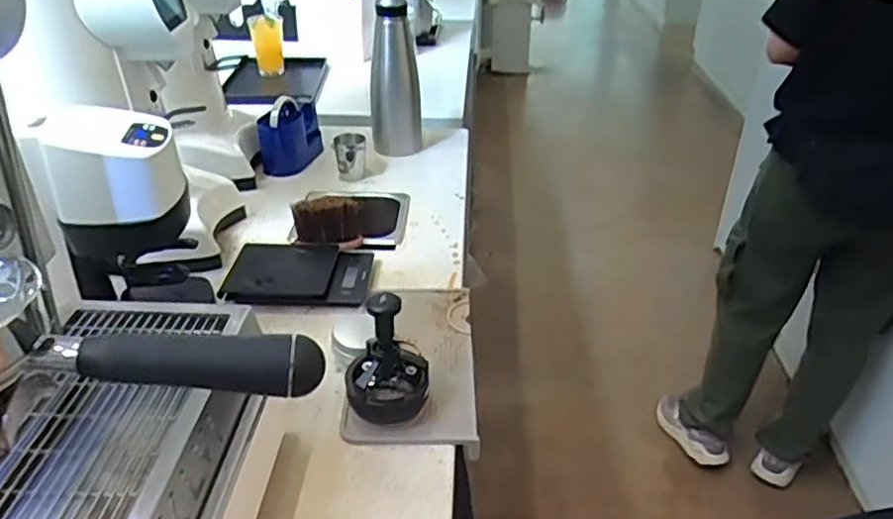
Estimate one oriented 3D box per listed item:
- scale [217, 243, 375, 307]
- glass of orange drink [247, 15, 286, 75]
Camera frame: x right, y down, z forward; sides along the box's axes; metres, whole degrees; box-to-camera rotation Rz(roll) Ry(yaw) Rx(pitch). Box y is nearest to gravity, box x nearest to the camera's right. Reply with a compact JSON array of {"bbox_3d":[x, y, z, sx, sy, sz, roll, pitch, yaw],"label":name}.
[{"bbox_3d":[-0.197,0.019,0.919,0.180,0.033,0.124,1,33,2],"label":"scale"},{"bbox_3d":[-0.392,-0.465,1.496,0.060,0.115,0.064,-9,34,-15],"label":"glass of orange drink"}]

